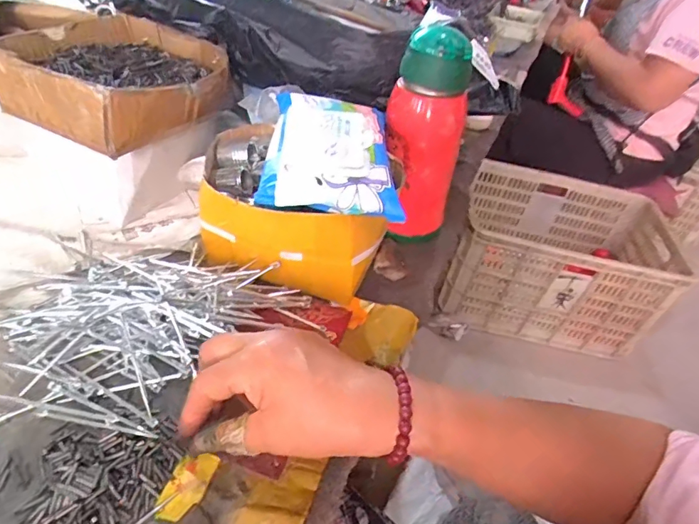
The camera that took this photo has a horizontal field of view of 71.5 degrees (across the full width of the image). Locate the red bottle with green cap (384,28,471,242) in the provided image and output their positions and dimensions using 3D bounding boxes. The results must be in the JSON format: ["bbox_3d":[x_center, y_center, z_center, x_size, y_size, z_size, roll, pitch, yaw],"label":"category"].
[{"bbox_3d":[0.073,-0.120,0.485,0.079,0.195,0.067,12,40,3],"label":"red bottle with green cap"}]

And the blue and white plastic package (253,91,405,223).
[{"bbox_3d":[-0.014,-0.096,0.417,0.108,0.034,0.152,7,41,-6],"label":"blue and white plastic package"}]

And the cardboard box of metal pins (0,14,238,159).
[{"bbox_3d":[-0.222,-0.179,0.473,0.178,0.055,0.176,27,43,16],"label":"cardboard box of metal pins"}]

